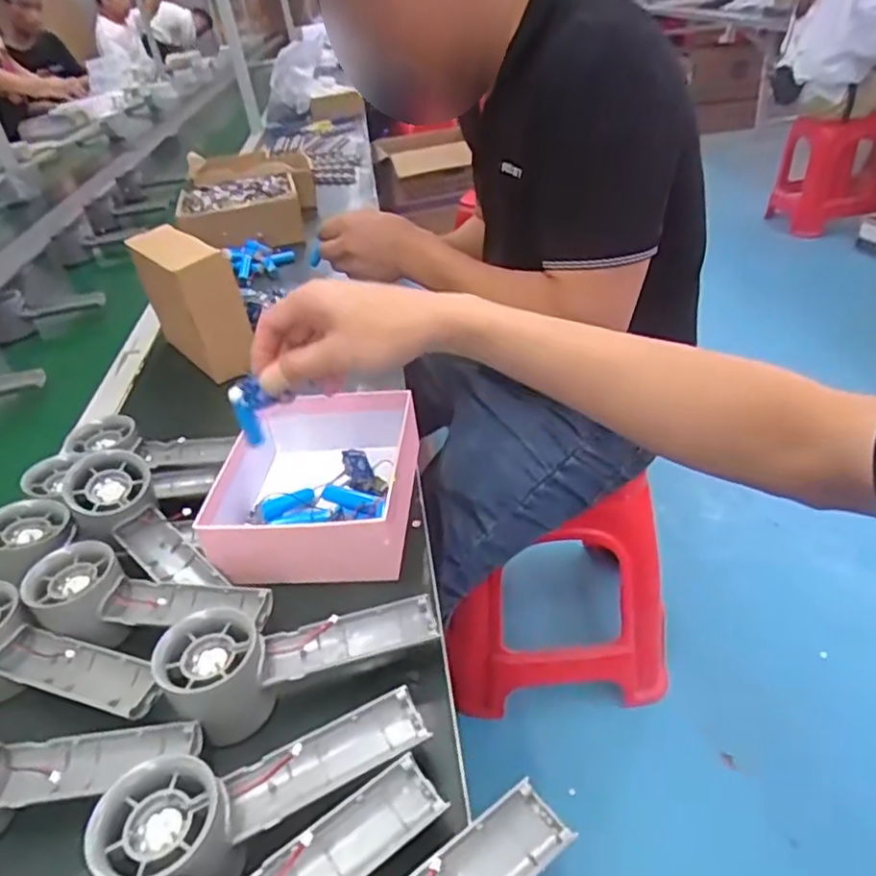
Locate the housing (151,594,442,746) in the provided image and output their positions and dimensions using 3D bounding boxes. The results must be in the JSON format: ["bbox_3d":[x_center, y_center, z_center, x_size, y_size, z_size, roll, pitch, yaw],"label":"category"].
[{"bbox_3d":[-0.079,0.128,0.405,0.156,0.061,0.056,-18,37,-15],"label":"housing"}]

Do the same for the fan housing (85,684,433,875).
[{"bbox_3d":[-0.081,0.173,0.331,0.156,0.036,0.053,-12,34,-28],"label":"fan housing"}]

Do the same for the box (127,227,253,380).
[{"bbox_3d":[-0.277,-0.155,0.753,0.060,0.128,0.140,-33,43,-32],"label":"box"}]

